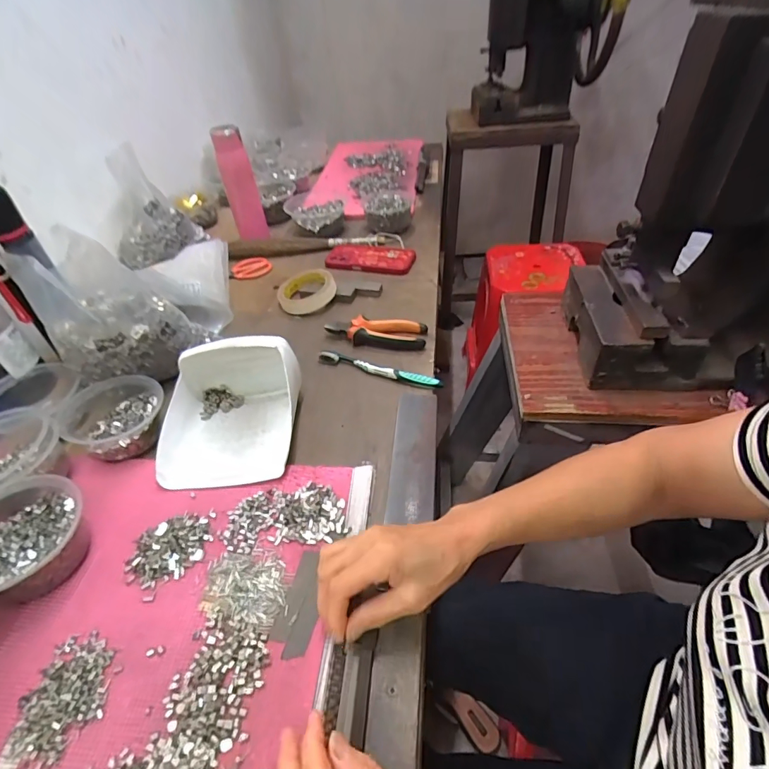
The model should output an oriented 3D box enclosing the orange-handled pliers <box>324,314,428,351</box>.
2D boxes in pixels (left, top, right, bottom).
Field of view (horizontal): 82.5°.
[{"bbox_3d":[-0.012,-0.079,0.665,0.148,0.028,0.050,6,44,12],"label":"orange-handled pliers"}]

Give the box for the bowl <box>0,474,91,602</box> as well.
[{"bbox_3d":[-0.345,0.142,0.411,0.115,0.050,0.107,-3,43,3],"label":"bowl"}]

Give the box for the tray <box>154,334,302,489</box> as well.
[{"bbox_3d":[-0.184,0.021,0.517,0.160,0.078,0.180,-6,43,-1],"label":"tray"}]

